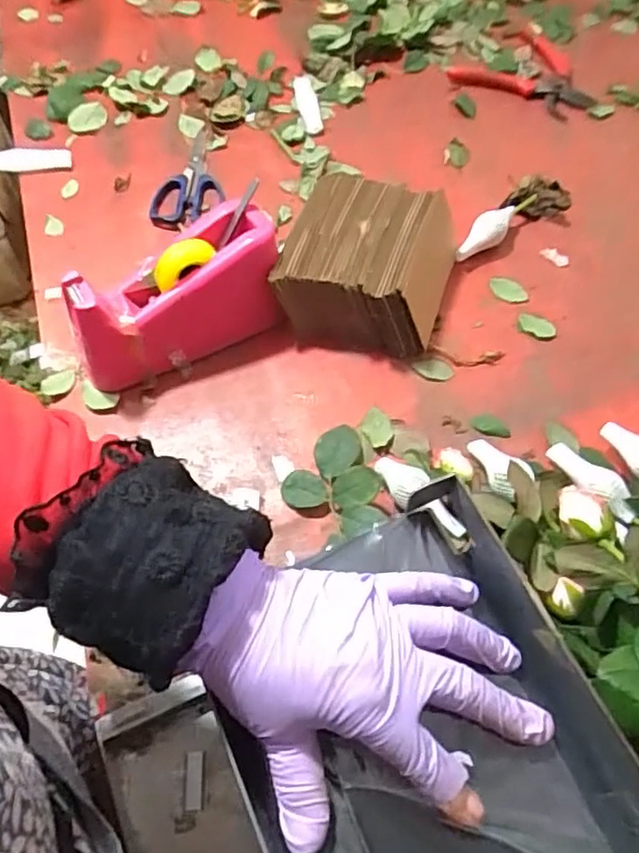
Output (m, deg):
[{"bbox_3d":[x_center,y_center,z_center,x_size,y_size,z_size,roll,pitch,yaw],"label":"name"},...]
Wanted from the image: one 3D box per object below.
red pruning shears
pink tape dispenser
[{"bbox_3d":[0.270,-0.440,0.819,0.146,0.025,0.162,-30,61,-15],"label":"red pruning shears"},{"bbox_3d":[-0.131,-0.116,0.586,0.189,0.103,0.071,-26,61,-13],"label":"pink tape dispenser"}]

